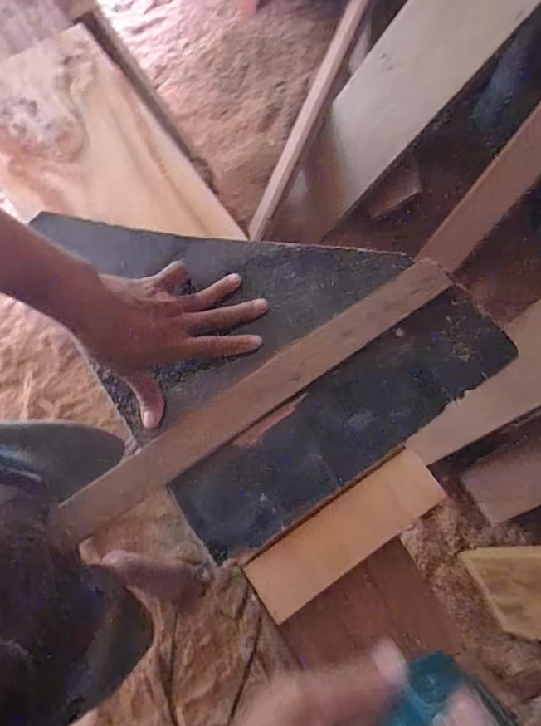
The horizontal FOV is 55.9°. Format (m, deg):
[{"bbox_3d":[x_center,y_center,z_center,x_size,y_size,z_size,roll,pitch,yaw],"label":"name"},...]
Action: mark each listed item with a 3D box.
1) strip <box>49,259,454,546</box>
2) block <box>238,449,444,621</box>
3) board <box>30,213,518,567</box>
[{"bbox_3d":[-0.010,0.028,0.488,0.429,0.012,0.043,-34,78,-8],"label":"strip"},{"bbox_3d":[0.068,0.153,0.459,0.184,0.011,0.056,-34,78,-8],"label":"block"},{"bbox_3d":[-0.012,-0.058,0.517,0.334,0.023,0.381,-34,78,-8],"label":"board"}]

